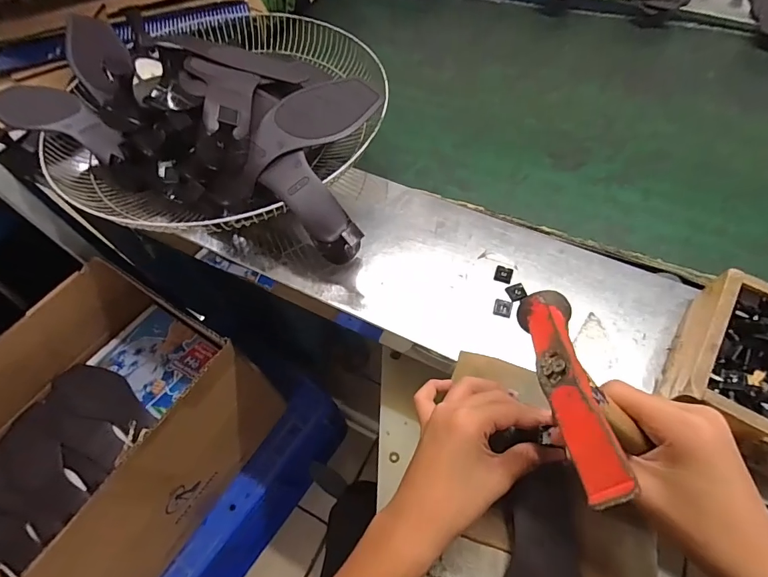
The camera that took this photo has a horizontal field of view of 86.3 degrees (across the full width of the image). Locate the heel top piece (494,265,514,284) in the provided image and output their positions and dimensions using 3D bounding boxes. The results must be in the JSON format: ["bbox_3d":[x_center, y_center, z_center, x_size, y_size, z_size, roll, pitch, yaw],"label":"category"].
[{"bbox_3d":[0.136,-0.016,0.466,0.019,0.007,0.018,18,62,12],"label":"heel top piece"}]

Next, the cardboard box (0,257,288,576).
[{"bbox_3d":[-0.461,0.266,0.679,0.308,0.346,0.457,27,64,16],"label":"cardboard box"}]

